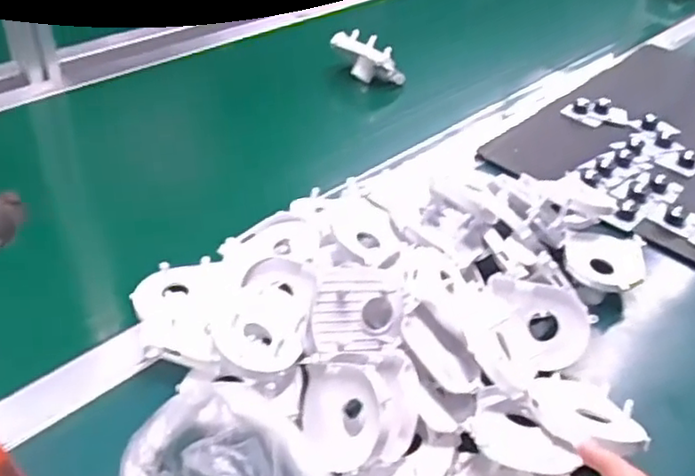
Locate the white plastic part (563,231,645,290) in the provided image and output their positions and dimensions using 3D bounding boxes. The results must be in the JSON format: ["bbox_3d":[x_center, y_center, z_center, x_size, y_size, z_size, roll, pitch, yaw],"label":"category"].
[{"bbox_3d":[0.232,0.016,0.595,0.066,0.013,0.079,18,41,16],"label":"white plastic part"}]

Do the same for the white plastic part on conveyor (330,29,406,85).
[{"bbox_3d":[0.030,-0.239,0.868,0.109,0.054,0.036,35,45,6],"label":"white plastic part on conveyor"}]

